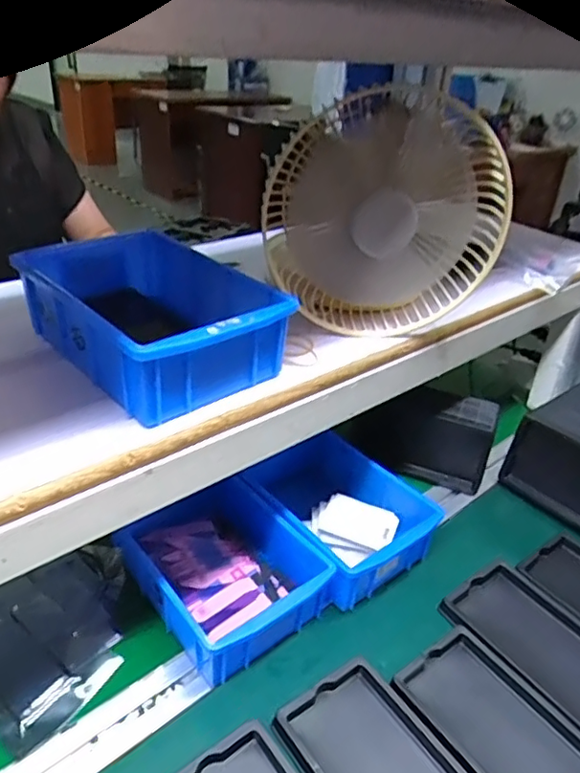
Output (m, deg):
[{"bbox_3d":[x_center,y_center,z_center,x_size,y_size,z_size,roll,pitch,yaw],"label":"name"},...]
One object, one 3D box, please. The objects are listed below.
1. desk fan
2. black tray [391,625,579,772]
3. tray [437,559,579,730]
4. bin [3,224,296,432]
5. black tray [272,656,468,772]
[{"bbox_3d":[0.079,-0.145,0.500,0.189,0.188,0.079,3,32,-3],"label":"desk fan"},{"bbox_3d":[0.169,0.270,0.458,0.101,0.014,0.161,-19,39,-33],"label":"black tray"},{"bbox_3d":[0.230,0.236,0.533,0.099,0.019,0.164,-19,39,-34],"label":"tray"},{"bbox_3d":[-0.106,-0.052,0.449,0.127,0.068,0.193,-24,42,-38],"label":"bin"},{"bbox_3d":[0.070,0.286,0.424,0.099,0.024,0.157,-18,38,-33],"label":"black tray"}]

